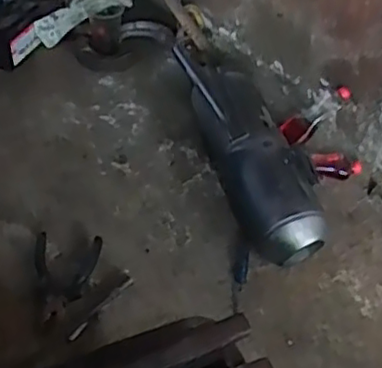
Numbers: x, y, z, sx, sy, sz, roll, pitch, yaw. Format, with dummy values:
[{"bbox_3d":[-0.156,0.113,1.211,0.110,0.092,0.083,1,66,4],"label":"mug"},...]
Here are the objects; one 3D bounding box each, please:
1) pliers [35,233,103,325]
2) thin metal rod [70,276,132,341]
[{"bbox_3d":[-0.177,0.128,0.913,0.091,0.008,0.129,4,56,2],"label":"pliers"},{"bbox_3d":[-0.120,0.168,0.895,0.010,0.007,0.118,32,60,28],"label":"thin metal rod"}]

